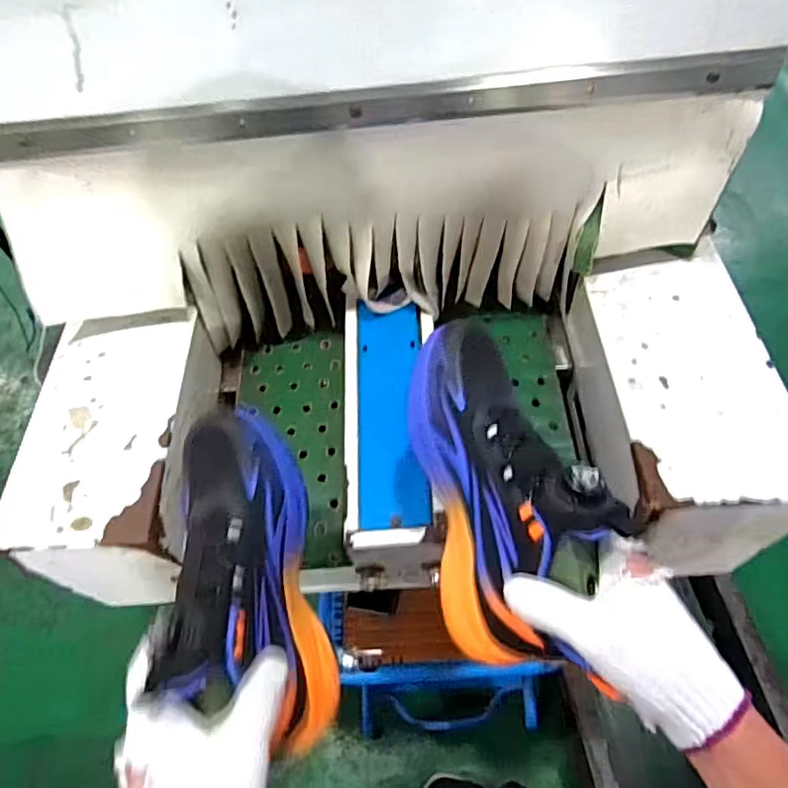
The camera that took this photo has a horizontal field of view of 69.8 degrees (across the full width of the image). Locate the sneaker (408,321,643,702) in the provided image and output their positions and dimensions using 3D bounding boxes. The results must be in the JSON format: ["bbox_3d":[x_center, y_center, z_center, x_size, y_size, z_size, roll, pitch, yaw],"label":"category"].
[{"bbox_3d":[0.084,0.067,0.435,0.094,0.167,0.244,0,61,-48],"label":"sneaker"}]

